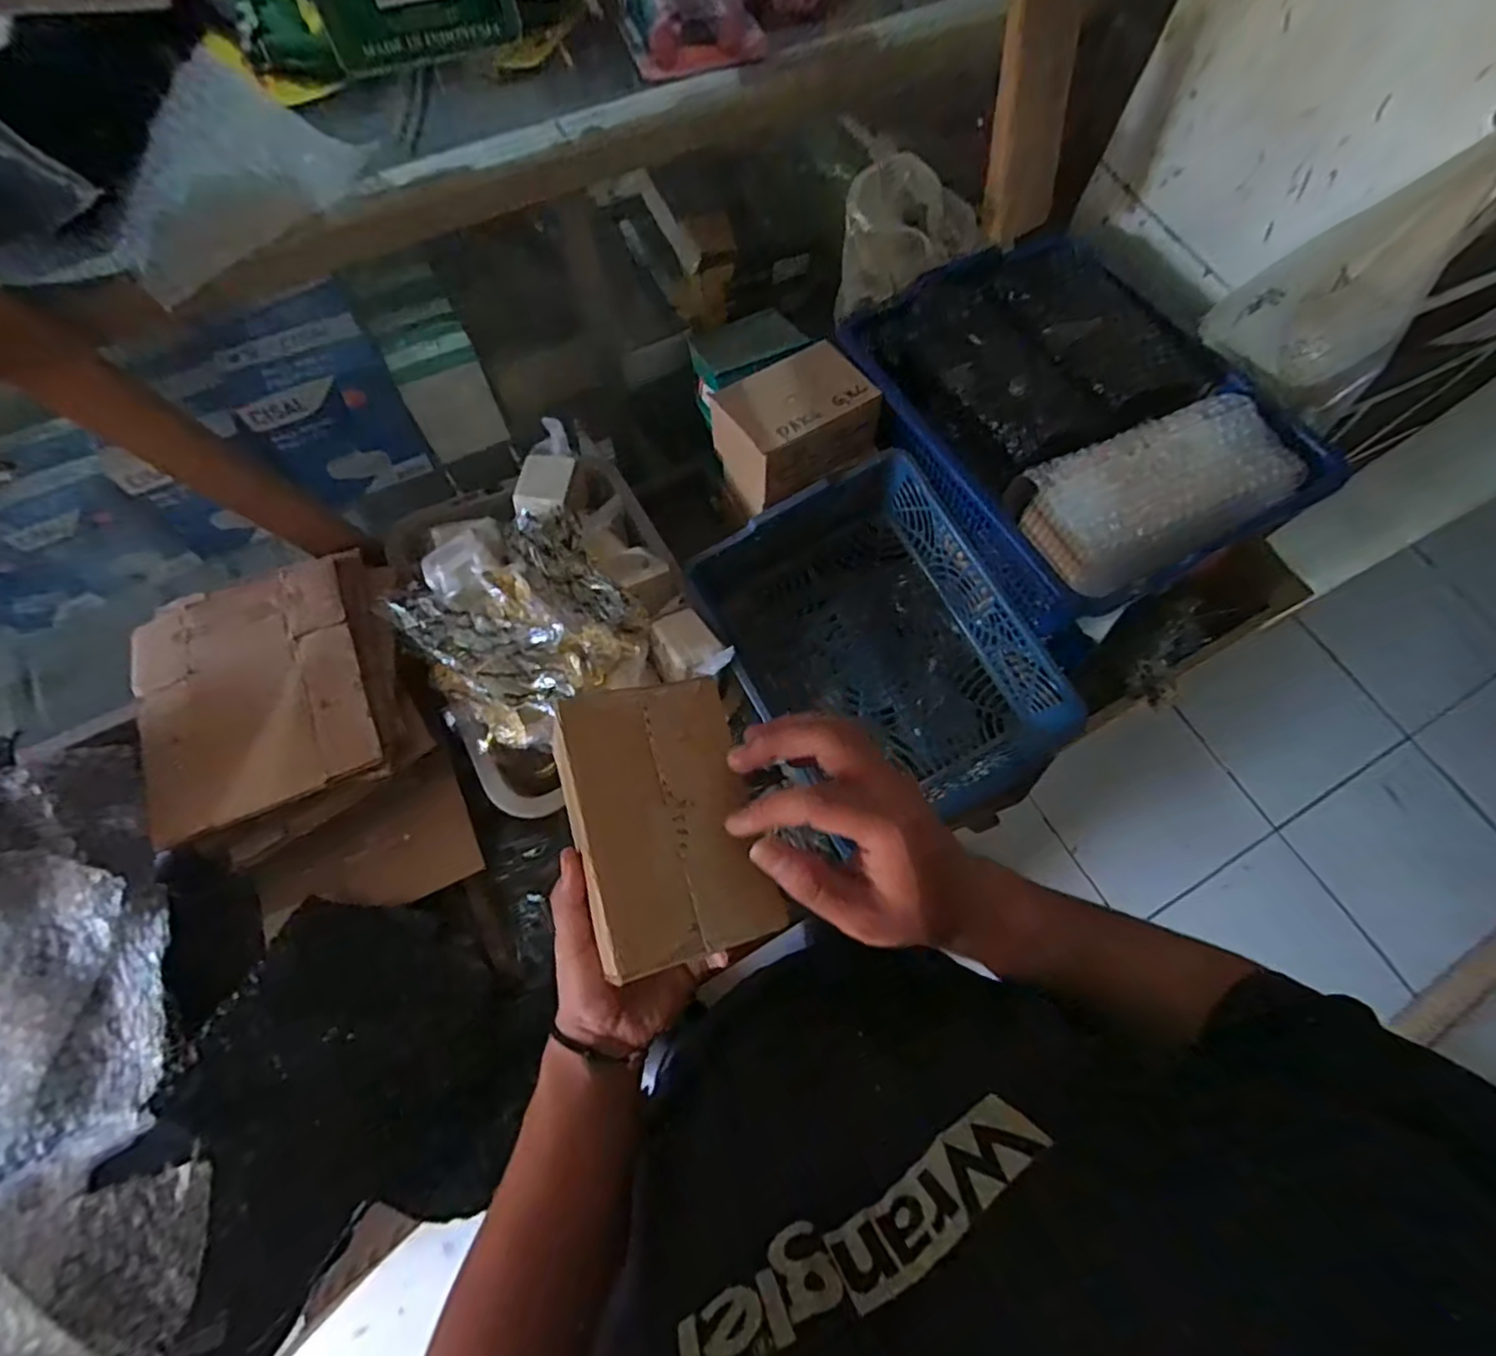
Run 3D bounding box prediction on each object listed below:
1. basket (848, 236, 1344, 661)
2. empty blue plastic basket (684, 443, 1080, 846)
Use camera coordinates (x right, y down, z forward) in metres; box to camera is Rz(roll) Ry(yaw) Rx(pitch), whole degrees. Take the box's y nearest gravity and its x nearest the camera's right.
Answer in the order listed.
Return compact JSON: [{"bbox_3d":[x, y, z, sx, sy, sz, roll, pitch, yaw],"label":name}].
[{"bbox_3d":[0.271,-0.224,0.555,0.266,0.084,0.332,-28,72,-11],"label":"basket"},{"bbox_3d":[0.105,-0.030,0.577,0.208,0.114,0.291,-28,72,-12],"label":"empty blue plastic basket"}]

